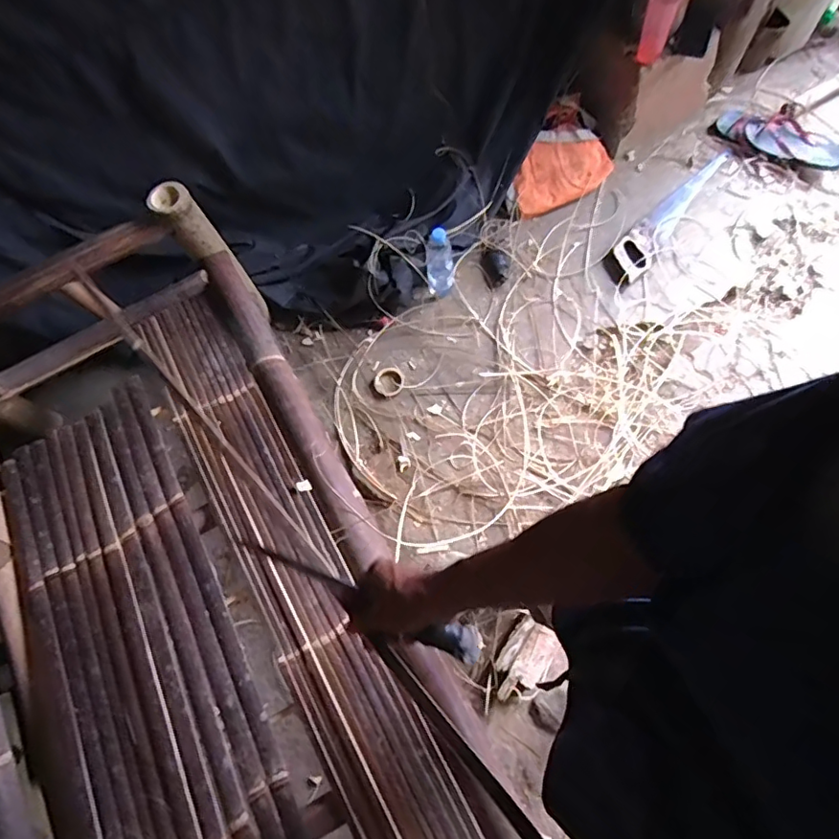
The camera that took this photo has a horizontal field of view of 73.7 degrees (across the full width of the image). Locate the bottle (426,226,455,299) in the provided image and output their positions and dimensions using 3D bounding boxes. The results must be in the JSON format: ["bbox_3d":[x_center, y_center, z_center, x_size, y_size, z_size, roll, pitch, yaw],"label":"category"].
[{"bbox_3d":[0.051,-0.404,1.424,0.072,0.189,0.077,3,71,6],"label":"bottle"}]

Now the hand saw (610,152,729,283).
[{"bbox_3d":[0.705,-0.593,1.559,0.100,0.020,0.504,37,78,16],"label":"hand saw"}]

